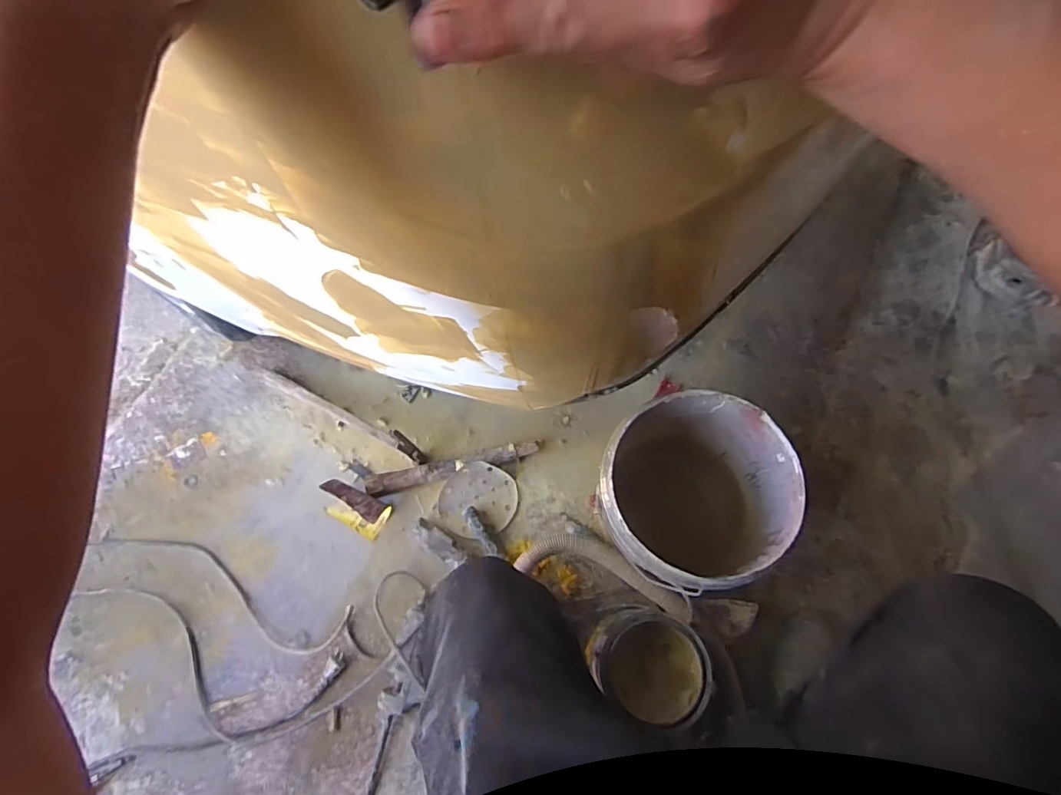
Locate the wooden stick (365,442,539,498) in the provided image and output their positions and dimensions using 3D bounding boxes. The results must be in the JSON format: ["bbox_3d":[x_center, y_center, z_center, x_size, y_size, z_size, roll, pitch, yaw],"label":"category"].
[{"bbox_3d":[-0.140,0.125,0.950,0.315,0.035,0.042,-13,70,-4],"label":"wooden stick"}]

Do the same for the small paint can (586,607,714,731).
[{"bbox_3d":[0.172,0.392,0.781,0.137,0.150,0.148,0,70,1],"label":"small paint can"}]

